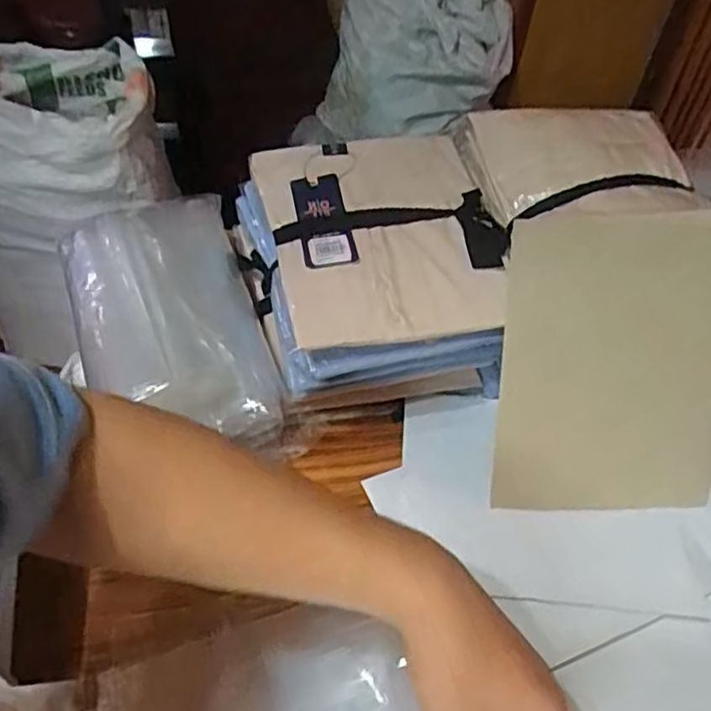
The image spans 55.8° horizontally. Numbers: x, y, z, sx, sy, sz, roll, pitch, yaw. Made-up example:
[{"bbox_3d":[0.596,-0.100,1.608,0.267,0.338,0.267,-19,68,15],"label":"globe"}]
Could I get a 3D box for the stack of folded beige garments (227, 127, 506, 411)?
[{"bbox_3d":[0.012,-0.075,0.667,0.225,0.161,0.256,-7,50,-12],"label":"stack of folded beige garments"}]

